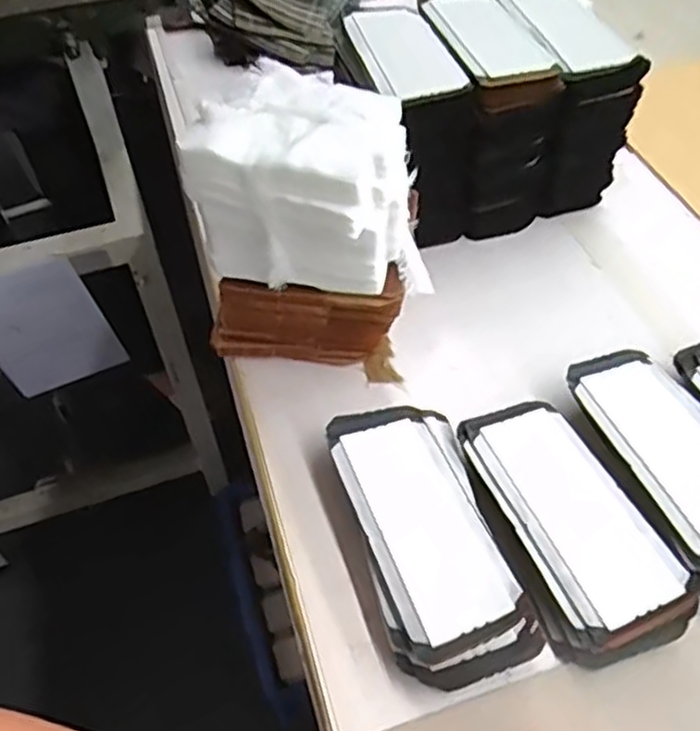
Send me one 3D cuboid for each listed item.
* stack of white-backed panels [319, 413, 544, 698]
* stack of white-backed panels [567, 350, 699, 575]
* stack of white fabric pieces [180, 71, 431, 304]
[{"bbox_3d":[0.048,0.106,0.452,0.083,0.030,0.180,-14,51,-9],"label":"stack of white-backed panels"},{"bbox_3d":[0.225,0.067,0.480,0.082,0.029,0.186,-17,52,-11],"label":"stack of white-backed panels"},{"bbox_3d":[-0.022,-0.121,0.486,0.144,0.111,0.111,8,51,10],"label":"stack of white fabric pieces"}]

